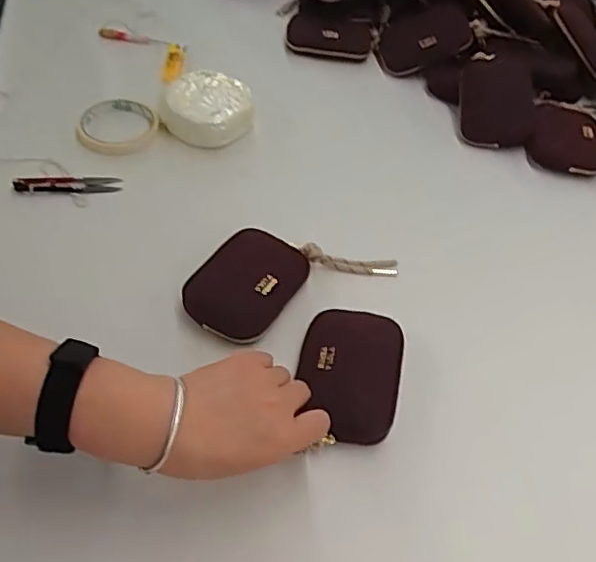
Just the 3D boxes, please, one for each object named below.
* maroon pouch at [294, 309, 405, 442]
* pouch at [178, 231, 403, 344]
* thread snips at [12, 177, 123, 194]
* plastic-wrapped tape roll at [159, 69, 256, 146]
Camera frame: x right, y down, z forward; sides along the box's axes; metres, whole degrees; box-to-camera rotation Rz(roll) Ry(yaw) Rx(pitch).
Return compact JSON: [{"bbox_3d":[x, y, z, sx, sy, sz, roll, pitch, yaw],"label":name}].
[{"bbox_3d":[0.043,0.074,0.507,0.082,0.019,0.114,12,51,3],"label":"maroon pouch"},{"bbox_3d":[-0.014,-0.010,0.575,0.196,0.035,0.097,-26,58,-25],"label":"pouch"},{"bbox_3d":[-0.240,-0.100,0.639,0.106,0.016,0.024,-5,52,-11],"label":"thread snips"},{"bbox_3d":[-0.104,-0.195,0.705,0.105,0.045,0.091,19,51,9],"label":"plastic-wrapped tape roll"}]

